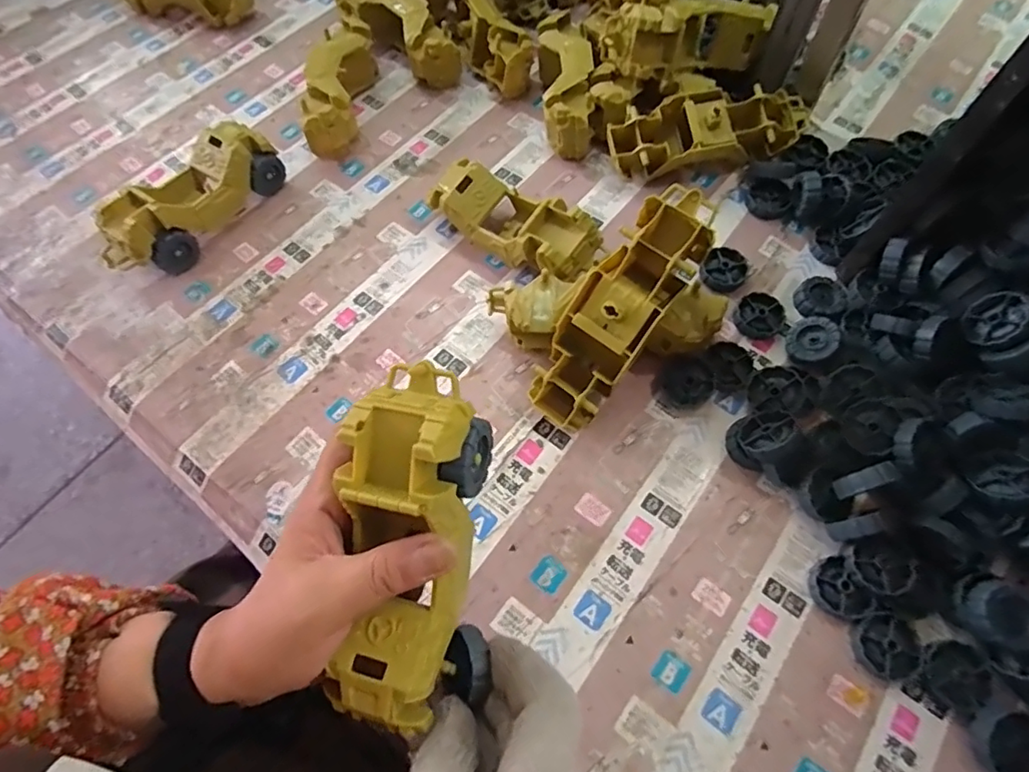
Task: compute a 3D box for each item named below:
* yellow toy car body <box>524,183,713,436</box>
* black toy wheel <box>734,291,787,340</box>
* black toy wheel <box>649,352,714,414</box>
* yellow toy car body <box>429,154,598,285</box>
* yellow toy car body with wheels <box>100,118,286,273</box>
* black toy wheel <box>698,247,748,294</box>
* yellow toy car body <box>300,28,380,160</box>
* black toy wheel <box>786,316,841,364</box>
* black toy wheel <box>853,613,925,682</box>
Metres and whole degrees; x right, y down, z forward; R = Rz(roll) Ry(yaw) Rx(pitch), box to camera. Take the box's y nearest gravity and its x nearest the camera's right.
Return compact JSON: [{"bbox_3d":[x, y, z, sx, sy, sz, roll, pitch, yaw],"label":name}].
[{"bbox_3d":[0.073,-0.049,0.386,0.057,0.053,0.180,38,108,19],"label":"yellow toy car body"},{"bbox_3d":[0.198,-0.056,0.447,0.037,0.012,0.038,-1,64,2],"label":"black toy wheel"},{"bbox_3d":[0.128,-0.002,0.418,0.042,0.022,0.040,-1,64,2],"label":"black toy wheel"},{"bbox_3d":[-0.002,-0.133,0.462,0.059,0.066,0.159,-42,69,-17],"label":"yellow toy car body"},{"bbox_3d":[-0.289,-0.165,0.493,0.057,0.062,0.162,28,68,16],"label":"yellow toy car body with wheels"},{"bbox_3d":[0.176,-0.096,0.469,0.035,0.012,0.042,35,70,18],"label":"black toy wheel"},{"bbox_3d":[-0.176,-0.293,0.556,0.048,0.059,0.141,1,64,3],"label":"yellow toy car body"},{"bbox_3d":[0.231,-0.035,0.431,0.037,0.012,0.037,-12,65,29],"label":"black toy wheel"},{"bbox_3d":[0.234,0.163,0.348,0.038,0.007,0.036,-1,64,2],"label":"black toy wheel"}]

